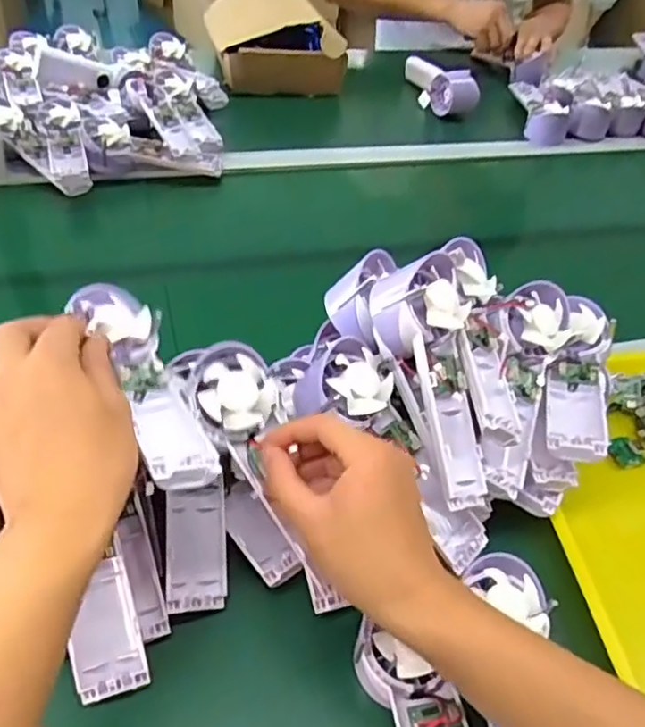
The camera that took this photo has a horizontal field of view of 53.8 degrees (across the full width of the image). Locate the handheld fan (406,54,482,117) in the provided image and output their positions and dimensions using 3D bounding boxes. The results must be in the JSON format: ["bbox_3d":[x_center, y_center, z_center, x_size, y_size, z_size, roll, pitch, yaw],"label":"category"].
[{"bbox_3d":[0.192,-0.464,1.041,0.058,0.065,0.183,-6,47,-13],"label":"handheld fan"}]

